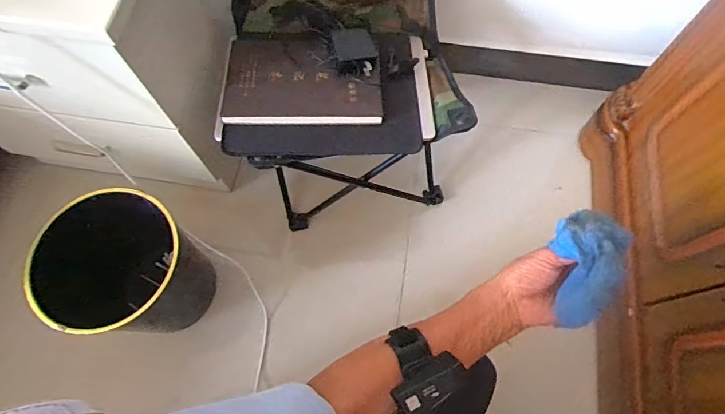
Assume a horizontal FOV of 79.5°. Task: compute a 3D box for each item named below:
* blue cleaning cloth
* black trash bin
[{"bbox_3d":[0.239,0.062,0.461,0.075,0.050,0.122,15,70,7],"label":"blue cleaning cloth"},{"bbox_3d":[-0.398,0.121,0.785,0.222,0.268,0.223,-1,69,1],"label":"black trash bin"}]

